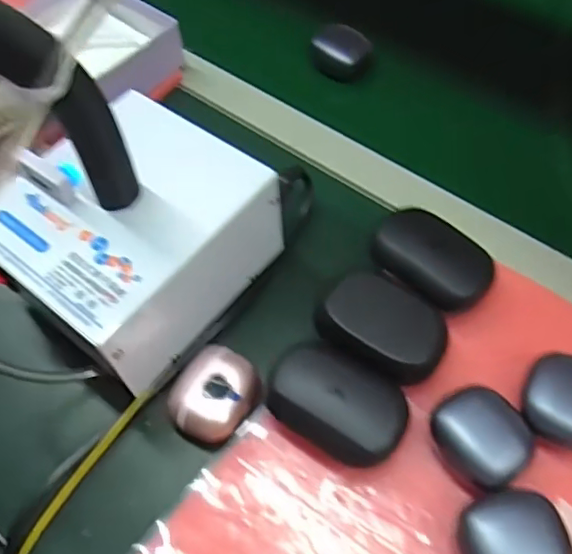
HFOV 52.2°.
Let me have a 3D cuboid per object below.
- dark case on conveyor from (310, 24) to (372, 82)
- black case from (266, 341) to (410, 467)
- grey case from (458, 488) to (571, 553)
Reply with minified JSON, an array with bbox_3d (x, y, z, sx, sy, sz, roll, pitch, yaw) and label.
[{"bbox_3d":[0.053,-0.217,0.563,0.054,0.025,0.045,39,67,23],"label":"dark case on conveyor"},{"bbox_3d":[0.030,0.080,0.360,0.084,0.030,0.057,28,63,18],"label":"black case"},{"bbox_3d":[0.123,0.145,0.321,0.055,0.025,0.049,-12,58,-5],"label":"grey case"}]

